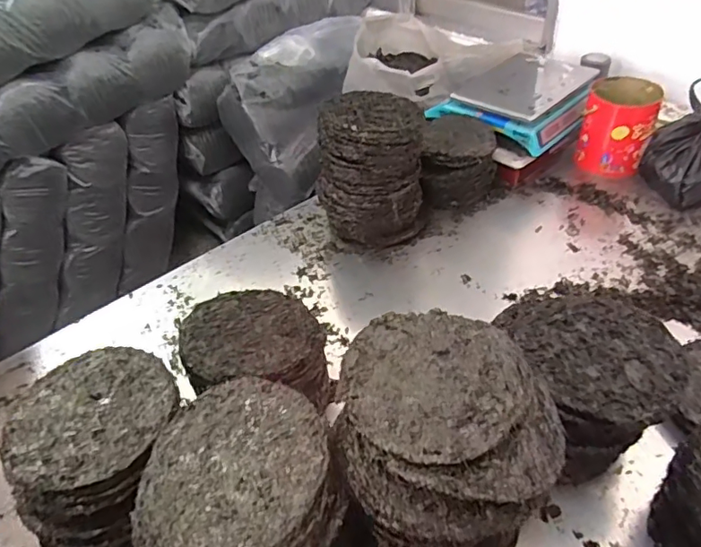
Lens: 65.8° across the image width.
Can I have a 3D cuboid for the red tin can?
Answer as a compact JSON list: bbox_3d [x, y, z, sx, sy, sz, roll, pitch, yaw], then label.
[{"bbox_3d":[0.642,-0.354,1.308,0.159,0.171,0.178,11,43,19],"label":"red tin can"}]

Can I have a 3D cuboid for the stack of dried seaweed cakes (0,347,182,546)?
[{"bbox_3d":[-0.309,0.251,0.720,0.205,0.199,0.222,-2,40,5],"label":"stack of dried seaweed cakes"}]

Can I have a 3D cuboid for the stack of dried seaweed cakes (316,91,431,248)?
[{"bbox_3d":[0.047,-0.206,1.121,0.200,0.291,0.185,9,42,17],"label":"stack of dried seaweed cakes"}]

